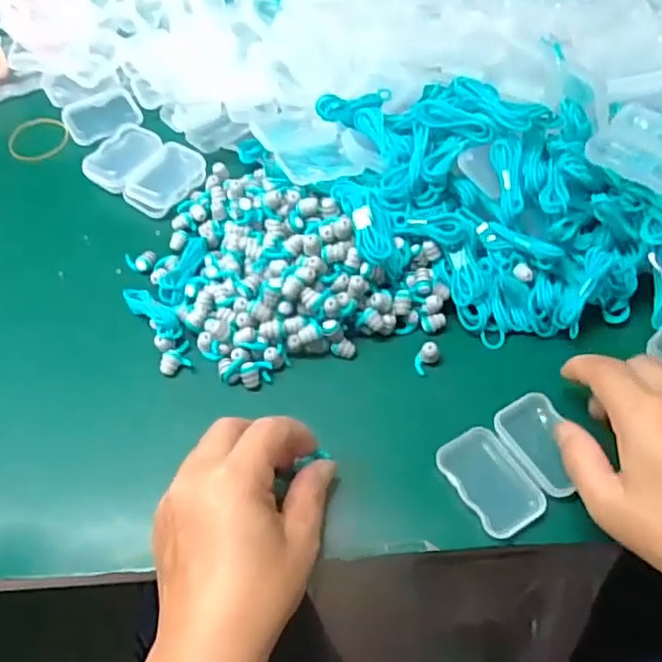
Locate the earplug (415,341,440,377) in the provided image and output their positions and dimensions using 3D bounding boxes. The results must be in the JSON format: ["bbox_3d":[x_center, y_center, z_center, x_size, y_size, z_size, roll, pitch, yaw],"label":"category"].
[{"bbox_3d":[0.056,0.016,0.382,0.016,0.014,0.011,-38,64,-22],"label":"earplug"}]

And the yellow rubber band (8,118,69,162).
[{"bbox_3d":[-0.225,-0.148,0.493,0.045,0.008,0.045,0,62,1],"label":"yellow rubber band"}]

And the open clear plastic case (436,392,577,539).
[{"bbox_3d":[0.100,0.071,0.349,0.073,0.014,0.055,-29,67,-14],"label":"open clear plastic case"}]

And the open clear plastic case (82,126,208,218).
[{"bbox_3d":[-0.133,-0.118,0.463,0.077,0.010,0.061,30,61,18],"label":"open clear plastic case"}]

